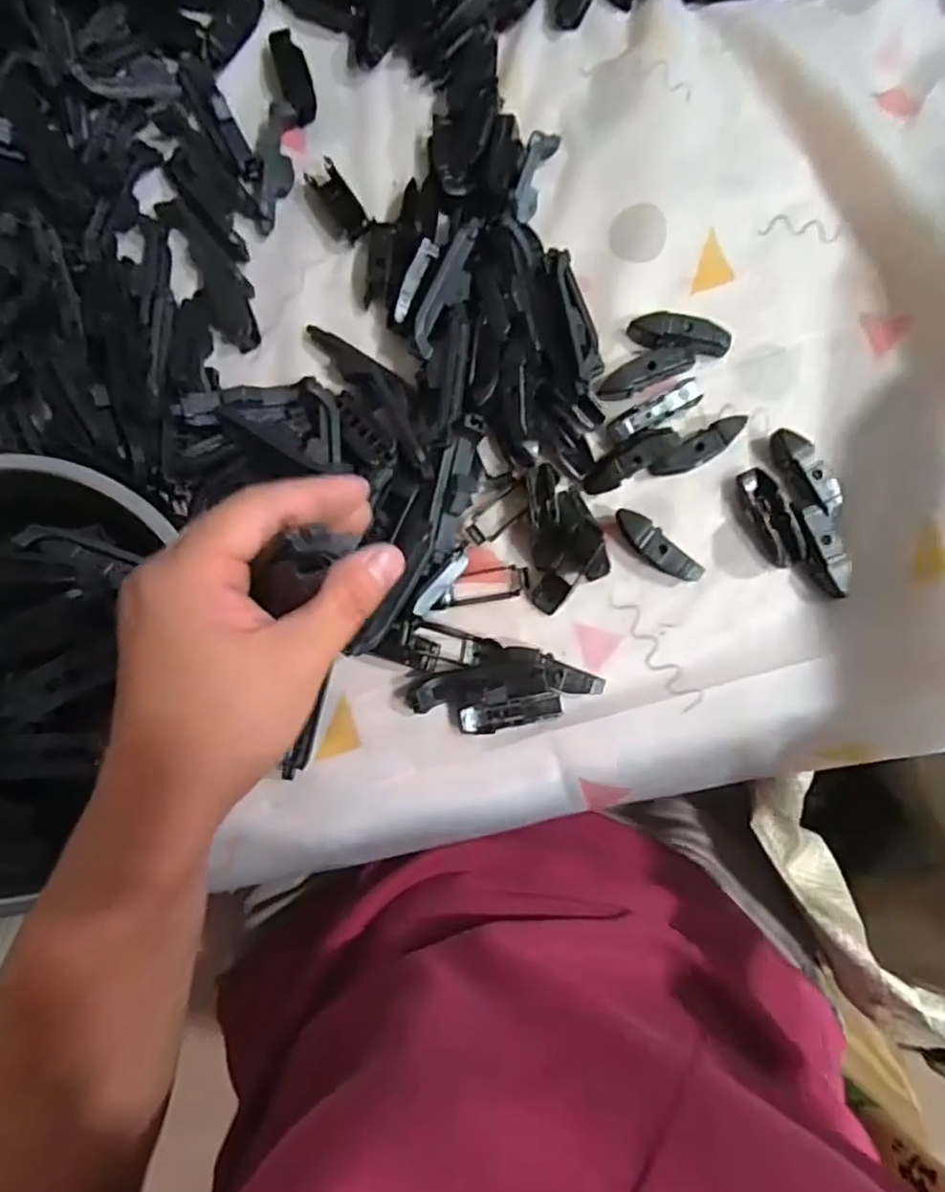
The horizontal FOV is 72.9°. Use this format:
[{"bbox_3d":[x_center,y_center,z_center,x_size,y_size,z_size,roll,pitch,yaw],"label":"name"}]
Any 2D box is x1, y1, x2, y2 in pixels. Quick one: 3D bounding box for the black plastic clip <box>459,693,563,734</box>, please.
[{"bbox_3d":[0.020,0.060,0.327,0.052,0.014,0.015,-13,85,2],"label":"black plastic clip"}]

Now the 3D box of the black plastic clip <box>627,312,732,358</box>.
[{"bbox_3d":[0.111,-0.140,0.343,0.052,0.015,0.016,7,86,4],"label":"black plastic clip"}]

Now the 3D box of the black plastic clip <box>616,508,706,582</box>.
[{"bbox_3d":[0.095,-0.024,0.335,0.052,0.015,0.017,42,89,5],"label":"black plastic clip"}]

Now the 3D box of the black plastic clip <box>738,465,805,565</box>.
[{"bbox_3d":[0.156,-0.042,0.334,0.018,0.011,0.053,-22,85,1],"label":"black plastic clip"}]

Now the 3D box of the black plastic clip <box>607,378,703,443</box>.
[{"bbox_3d":[0.099,-0.099,0.343,0.054,0.010,0.016,-33,85,0],"label":"black plastic clip"}]

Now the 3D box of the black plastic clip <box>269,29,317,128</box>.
[{"bbox_3d":[-0.104,-0.302,0.373,0.018,0.010,0.049,-17,103,2],"label":"black plastic clip"}]

